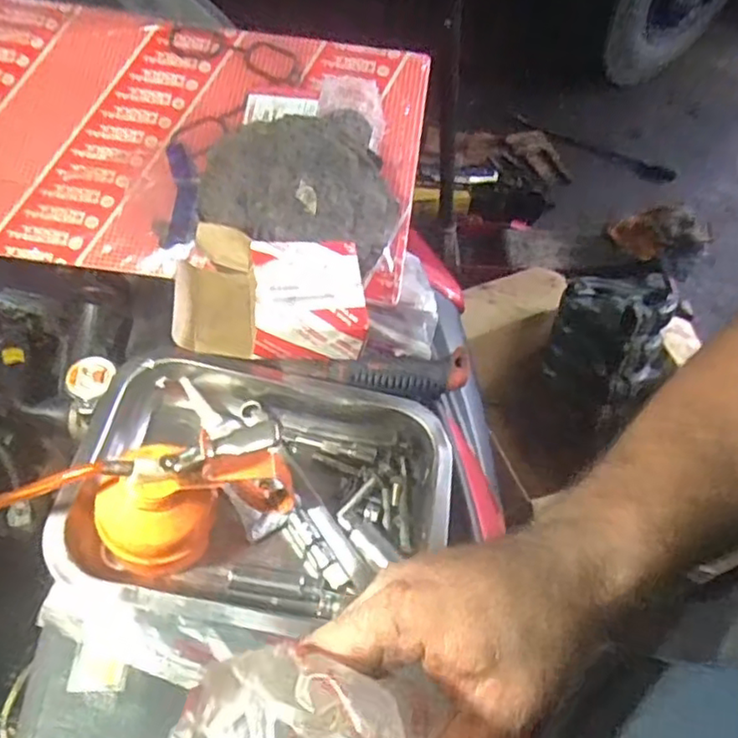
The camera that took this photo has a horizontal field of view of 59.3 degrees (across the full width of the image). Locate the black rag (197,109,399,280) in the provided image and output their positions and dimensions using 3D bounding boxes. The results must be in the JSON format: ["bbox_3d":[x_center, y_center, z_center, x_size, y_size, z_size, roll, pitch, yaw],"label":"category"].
[{"bbox_3d":[-0.061,-0.172,0.598,0.175,0.049,0.169,9,56,4],"label":"black rag"}]

